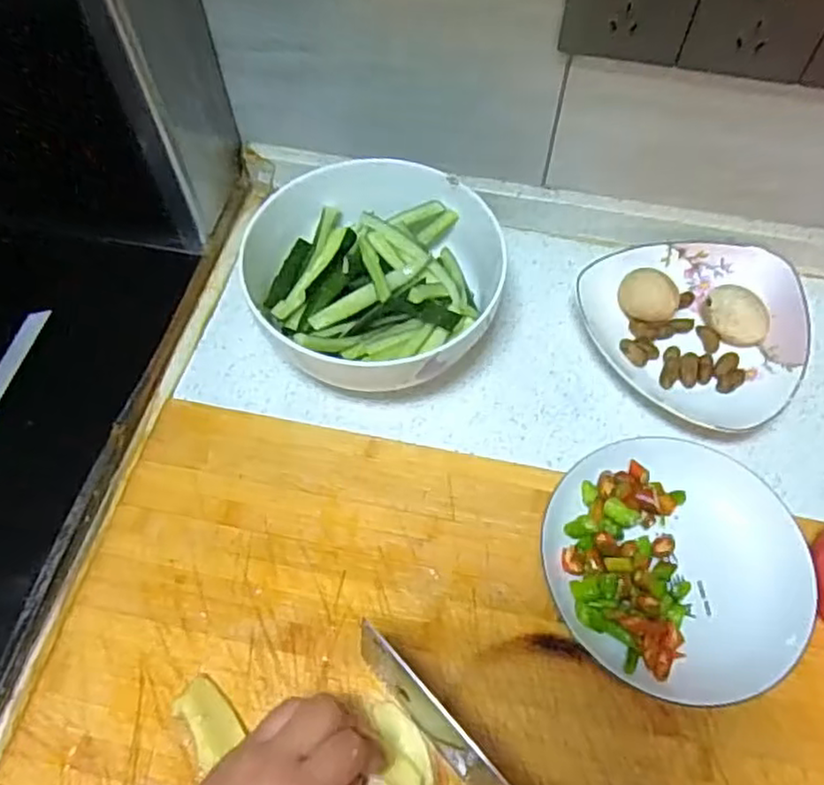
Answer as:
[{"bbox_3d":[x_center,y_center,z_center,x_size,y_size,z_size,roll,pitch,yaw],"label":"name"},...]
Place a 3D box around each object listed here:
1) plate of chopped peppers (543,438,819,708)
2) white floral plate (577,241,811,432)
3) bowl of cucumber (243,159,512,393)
[{"bbox_3d":[0.175,0.114,0.463,0.162,0.026,0.173,0,60,0],"label":"plate of chopped peppers"},{"bbox_3d":[0.246,-0.059,0.576,0.165,0.045,0.179,0,60,0],"label":"white floral plate"},{"bbox_3d":[-0.035,-0.107,0.569,0.212,0.072,0.220,0,60,0],"label":"bowl of cucumber"}]

